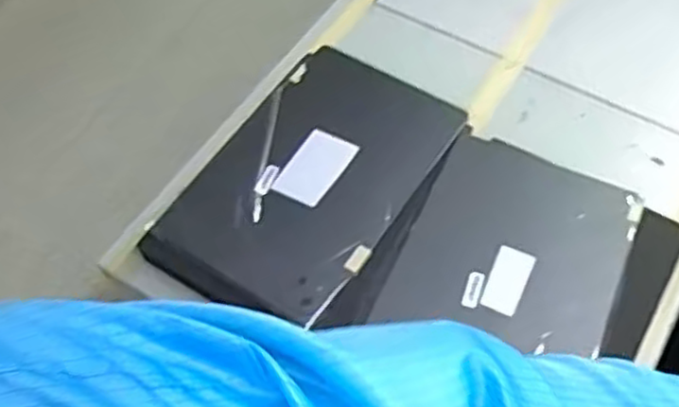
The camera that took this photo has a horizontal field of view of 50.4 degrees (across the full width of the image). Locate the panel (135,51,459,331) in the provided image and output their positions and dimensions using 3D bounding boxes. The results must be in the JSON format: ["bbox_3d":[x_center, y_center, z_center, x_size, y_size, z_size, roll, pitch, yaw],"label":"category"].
[{"bbox_3d":[-0.028,-0.023,0.636,0.171,0.012,0.268,30,64,18],"label":"panel"}]

